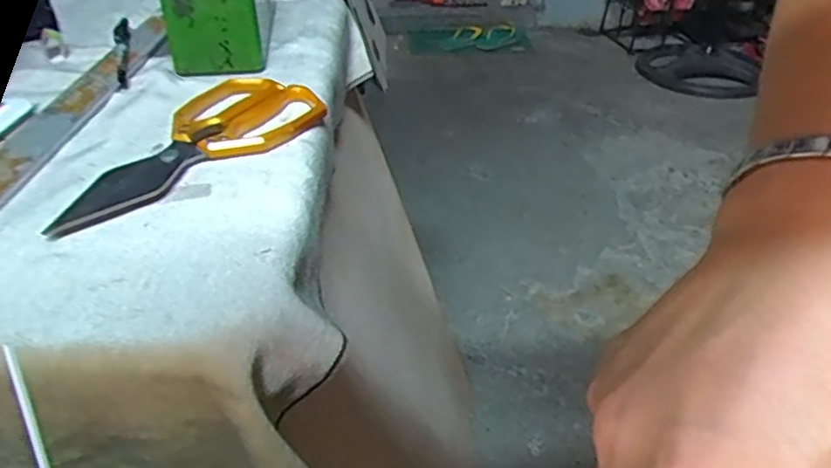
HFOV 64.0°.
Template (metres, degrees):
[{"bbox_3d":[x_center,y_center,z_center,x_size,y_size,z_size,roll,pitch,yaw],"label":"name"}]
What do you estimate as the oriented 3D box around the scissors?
[{"bbox_3d":[-0.170,-0.068,0.480,0.104,0.014,0.220,26,42,31],"label":"scissors"}]

